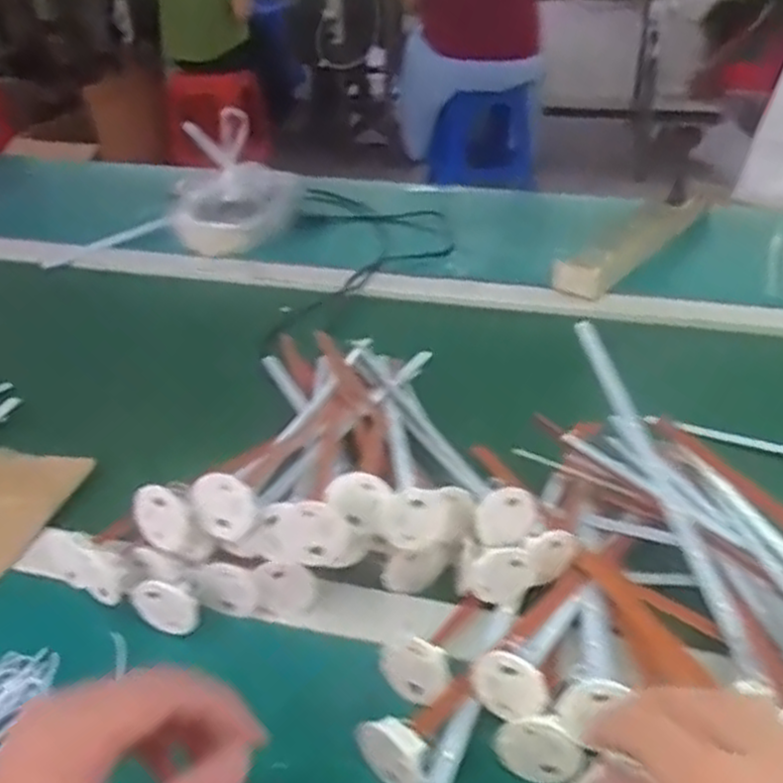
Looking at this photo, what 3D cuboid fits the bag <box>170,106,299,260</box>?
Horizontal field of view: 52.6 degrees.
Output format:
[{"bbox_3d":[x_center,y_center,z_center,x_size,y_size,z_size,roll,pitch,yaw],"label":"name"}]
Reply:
[{"bbox_3d":[-0.186,-0.248,0.931,0.161,0.142,0.129,-7,34,-8],"label":"bag"}]

